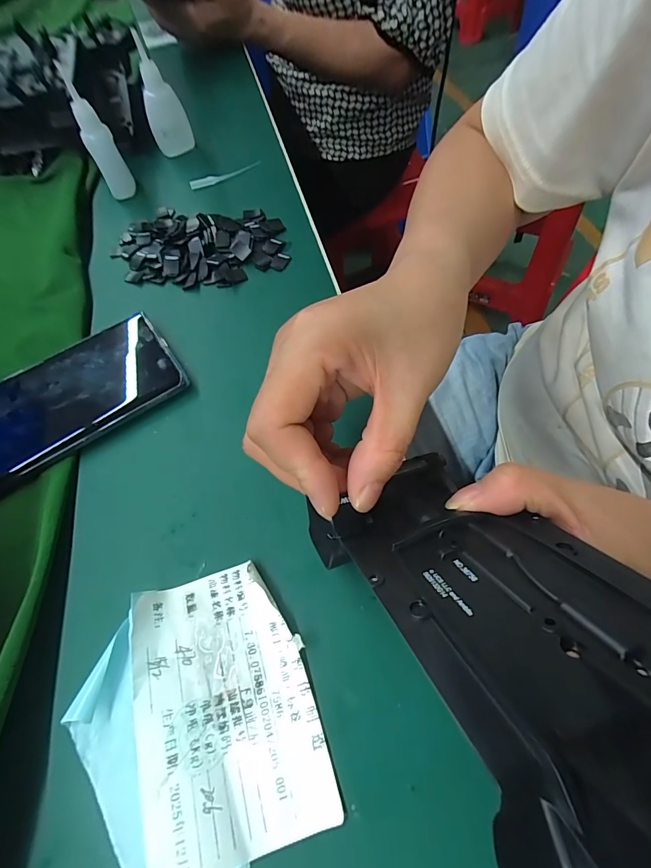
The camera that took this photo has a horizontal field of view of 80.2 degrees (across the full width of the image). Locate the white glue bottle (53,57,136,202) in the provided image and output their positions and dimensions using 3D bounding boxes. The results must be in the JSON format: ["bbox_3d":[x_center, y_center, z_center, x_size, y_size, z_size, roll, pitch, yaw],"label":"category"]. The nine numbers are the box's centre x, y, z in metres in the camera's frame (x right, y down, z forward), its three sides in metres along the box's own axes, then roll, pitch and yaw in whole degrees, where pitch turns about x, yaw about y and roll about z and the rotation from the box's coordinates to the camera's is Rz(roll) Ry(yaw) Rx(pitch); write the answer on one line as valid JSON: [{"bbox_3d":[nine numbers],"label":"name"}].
[{"bbox_3d":[-0.183,-0.238,0.312,0.022,0.084,0.019,-24,62,-9],"label":"white glue bottle"}]

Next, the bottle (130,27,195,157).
[{"bbox_3d":[-0.148,-0.299,0.346,0.031,0.074,0.027,-33,64,-13],"label":"bottle"}]

